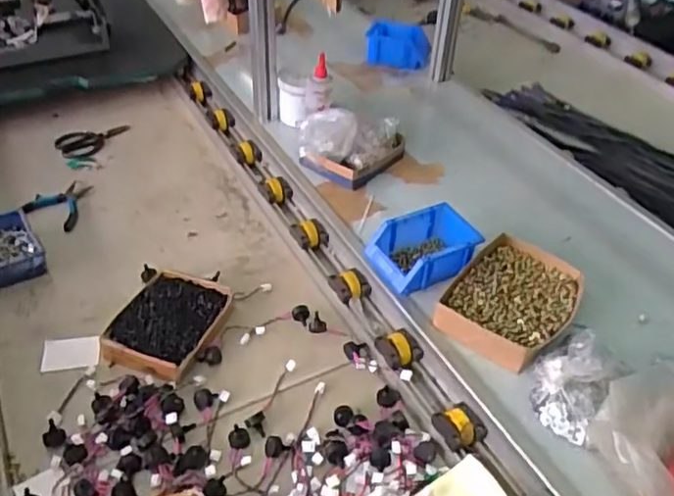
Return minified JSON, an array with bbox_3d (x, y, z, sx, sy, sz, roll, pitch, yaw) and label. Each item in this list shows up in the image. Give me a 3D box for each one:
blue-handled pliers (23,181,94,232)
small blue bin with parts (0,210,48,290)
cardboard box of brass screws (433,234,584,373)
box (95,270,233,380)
[{"bbox_3d":[-0.533,-0.083,1.191,0.105,0.019,0.146,2,42,-1],"label":"blue-handled pliers"},{"bbox_3d":[-0.559,0.002,1.068,0.096,0.046,0.149,-24,48,-27],"label":"small blue bin with parts"},{"bbox_3d":[0.267,0.081,0.944,0.164,0.050,0.229,29,48,26],"label":"cardboard box of brass screws"},{"bbox_3d":[-0.262,0.112,0.975,0.146,0.039,0.184,15,43,13],"label":"box"}]

